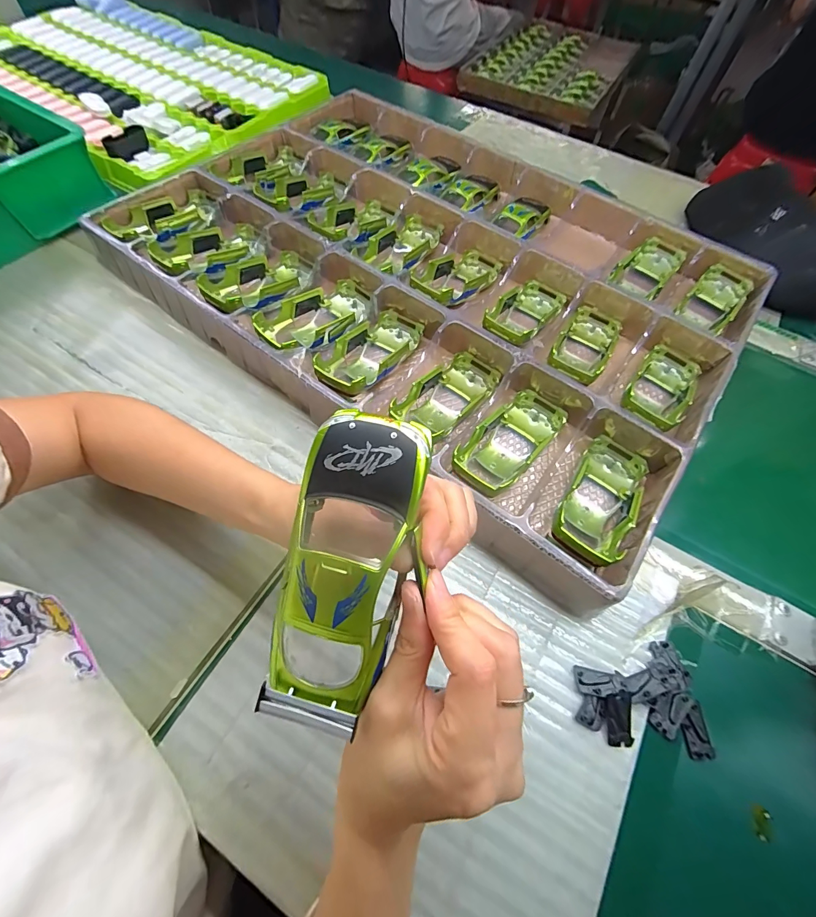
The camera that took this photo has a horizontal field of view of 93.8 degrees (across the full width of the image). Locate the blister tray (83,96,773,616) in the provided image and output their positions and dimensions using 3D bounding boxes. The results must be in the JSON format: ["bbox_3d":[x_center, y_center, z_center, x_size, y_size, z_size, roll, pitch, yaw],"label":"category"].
[{"bbox_3d":[0.023,-0.226,0.438,0.634,0.045,0.461,35,68,15],"label":"blister tray"}]

